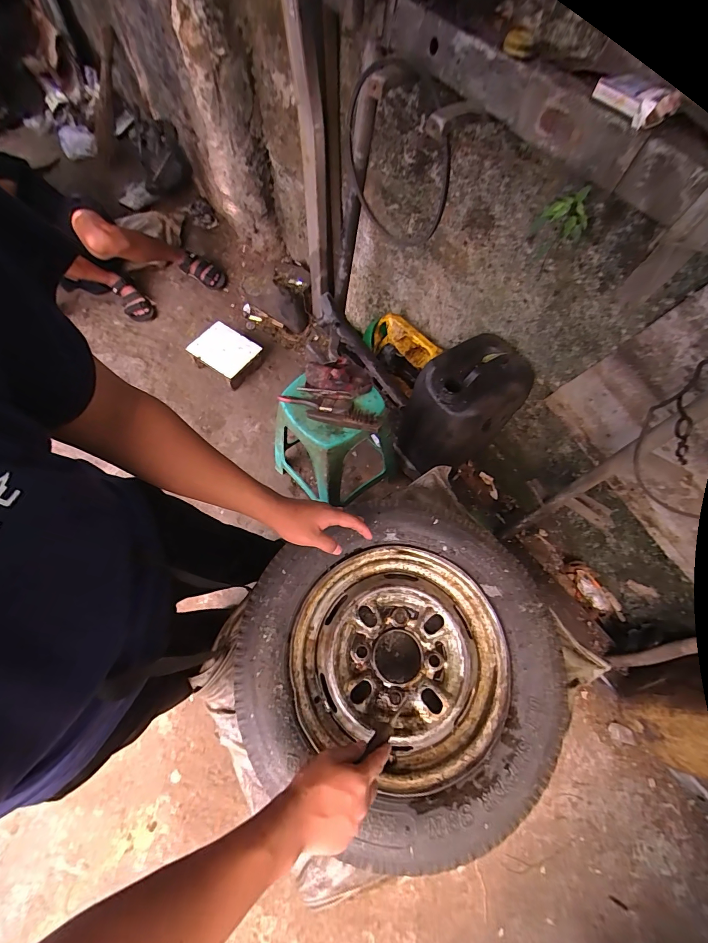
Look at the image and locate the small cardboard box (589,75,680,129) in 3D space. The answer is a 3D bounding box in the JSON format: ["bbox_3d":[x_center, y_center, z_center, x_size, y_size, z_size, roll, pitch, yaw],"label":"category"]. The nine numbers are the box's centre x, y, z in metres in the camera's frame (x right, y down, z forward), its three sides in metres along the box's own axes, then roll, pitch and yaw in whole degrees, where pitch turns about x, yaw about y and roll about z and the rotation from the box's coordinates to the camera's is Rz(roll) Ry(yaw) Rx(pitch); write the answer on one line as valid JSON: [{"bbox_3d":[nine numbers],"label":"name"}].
[{"bbox_3d":[0.354,-0.468,0.468,0.100,0.038,0.032,27,67,10],"label":"small cardboard box"}]

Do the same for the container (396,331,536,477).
[{"bbox_3d":[0.316,-0.177,1.114,0.281,0.358,0.231,-38,72,-17],"label":"container"}]

